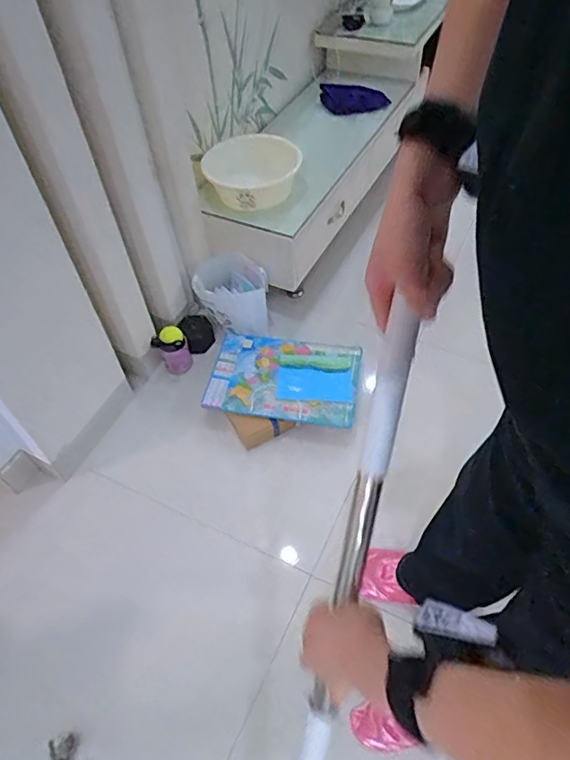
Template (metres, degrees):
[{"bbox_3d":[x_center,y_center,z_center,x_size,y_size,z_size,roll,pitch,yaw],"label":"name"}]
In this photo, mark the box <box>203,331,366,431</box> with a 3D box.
[{"bbox_3d":[0.000,-0.009,1.471,0.403,0.049,0.285,7,53,9],"label":"box"}]

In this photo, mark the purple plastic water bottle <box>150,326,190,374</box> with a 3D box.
[{"bbox_3d":[-0.331,-0.093,1.518,0.090,0.144,0.085,-2,53,2],"label":"purple plastic water bottle"}]

